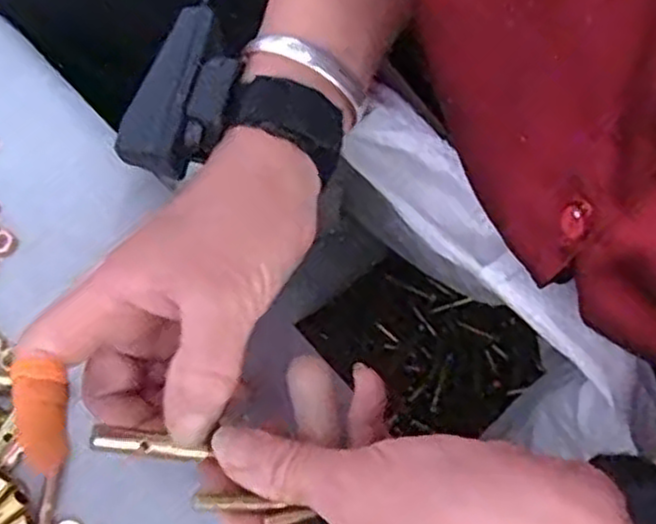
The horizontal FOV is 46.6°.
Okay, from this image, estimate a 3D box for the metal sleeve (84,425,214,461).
[{"bbox_3d":[-0.068,0.069,0.289,0.043,0.005,0.009,15,63,-22],"label":"metal sleeve"}]

